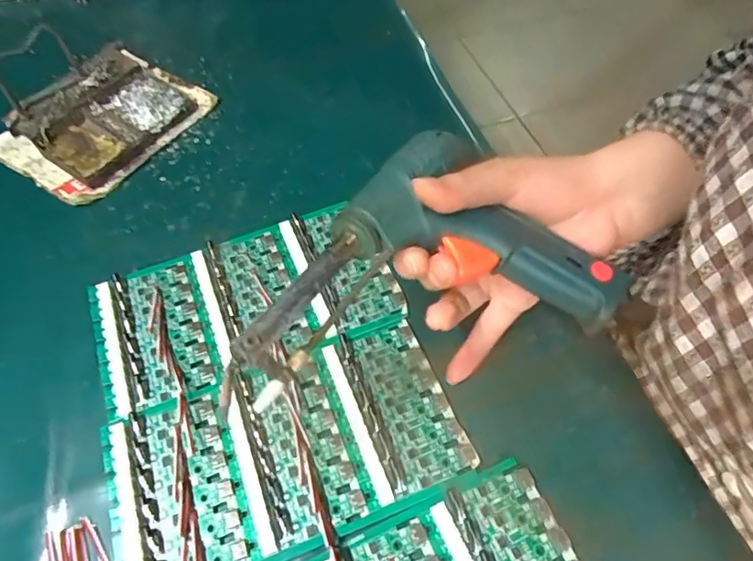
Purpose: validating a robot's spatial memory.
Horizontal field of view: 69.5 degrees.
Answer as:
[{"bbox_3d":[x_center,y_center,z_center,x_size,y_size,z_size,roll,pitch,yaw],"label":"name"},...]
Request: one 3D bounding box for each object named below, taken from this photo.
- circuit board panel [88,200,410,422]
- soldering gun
[{"bbox_3d":[-0.086,0.011,0.355,0.186,0.008,0.105,-20,57,-12],"label":"circuit board panel"},{"bbox_3d":[0.017,-0.015,0.278,0.198,0.046,0.123,-17,56,-10],"label":"soldering gun"}]

